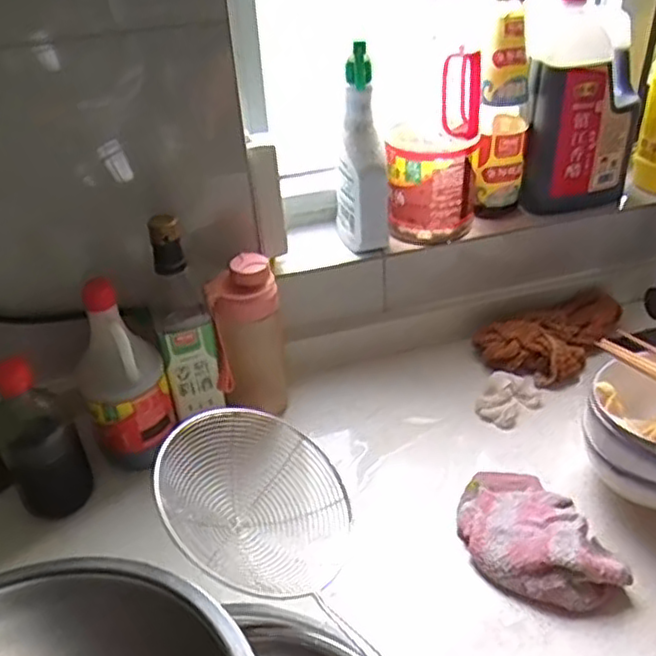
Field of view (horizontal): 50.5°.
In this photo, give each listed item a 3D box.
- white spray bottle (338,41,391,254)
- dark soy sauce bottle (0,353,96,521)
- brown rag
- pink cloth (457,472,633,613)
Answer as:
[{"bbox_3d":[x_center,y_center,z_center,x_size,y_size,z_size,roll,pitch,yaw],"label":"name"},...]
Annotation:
[{"bbox_3d":[0.038,-0.196,0.787,0.061,0.217,0.059,-2,37,2],"label":"white spray bottle"},{"bbox_3d":[-0.292,0.101,0.690,0.069,0.164,0.083,-25,42,-25],"label":"dark soy sauce bottle"},{"bbox_3d":[0.297,0.013,0.884,0.212,0.046,0.109,-20,40,-20],"label":"brown rag"},{"bbox_3d":[0.186,0.192,0.652,0.105,0.040,0.158,-18,39,-17],"label":"pink cloth"}]

